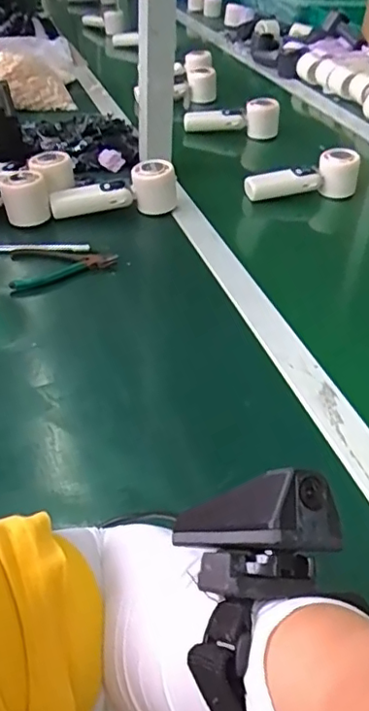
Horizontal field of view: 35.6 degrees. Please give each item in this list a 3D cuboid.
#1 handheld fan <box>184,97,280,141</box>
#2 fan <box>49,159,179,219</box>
[{"bbox_3d":[0.085,-0.422,1.023,0.167,0.074,0.051,1,39,-1],"label":"handheld fan"},{"bbox_3d":[-0.095,-0.225,0.777,0.170,0.056,0.049,-6,40,-10],"label":"fan"}]

